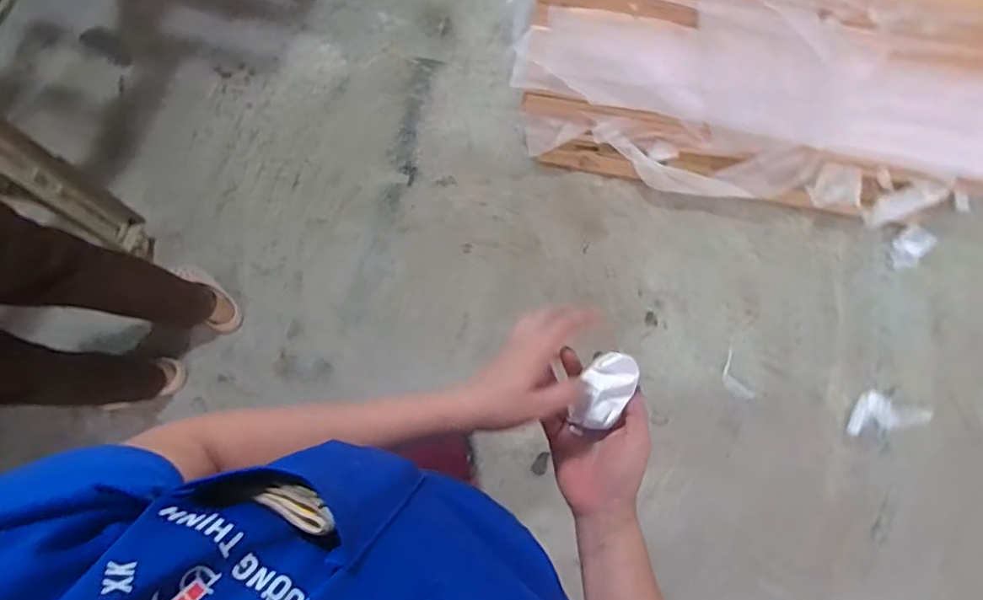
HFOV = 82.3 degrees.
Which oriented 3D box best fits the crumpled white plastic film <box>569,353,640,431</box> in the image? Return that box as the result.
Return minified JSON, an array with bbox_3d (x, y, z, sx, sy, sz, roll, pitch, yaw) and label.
[{"bbox_3d":[0.100,0.080,0.496,0.044,0.020,0.069,29,77,10],"label":"crumpled white plastic film"}]

